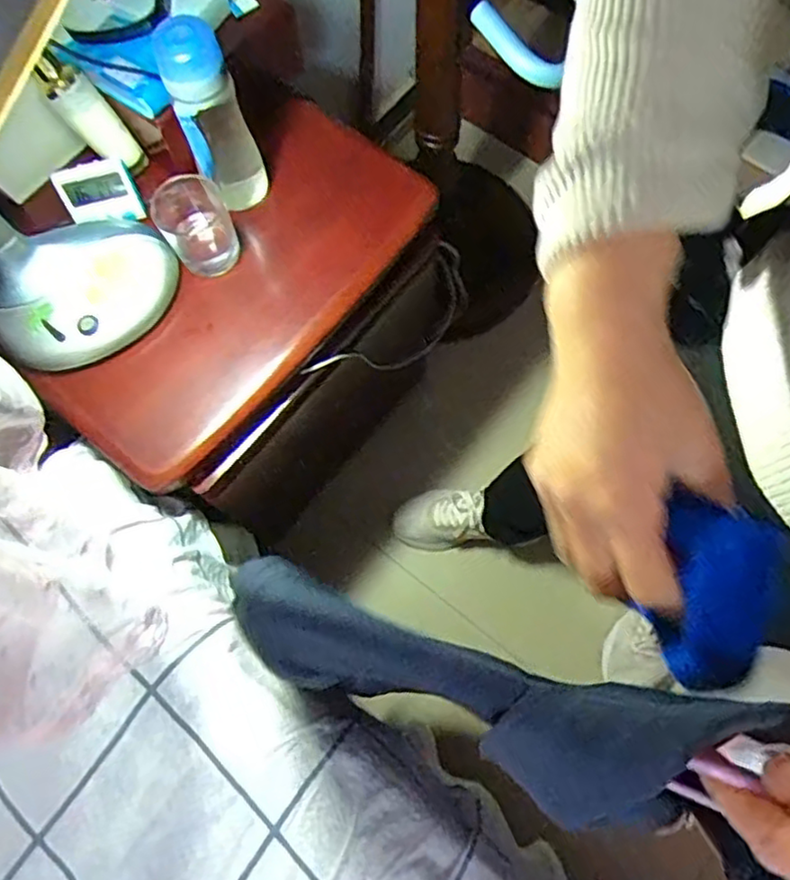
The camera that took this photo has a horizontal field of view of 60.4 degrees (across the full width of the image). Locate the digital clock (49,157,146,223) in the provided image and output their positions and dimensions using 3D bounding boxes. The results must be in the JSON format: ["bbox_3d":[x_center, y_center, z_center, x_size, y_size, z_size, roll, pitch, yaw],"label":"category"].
[{"bbox_3d":[-0.323,-0.266,0.740,0.075,0.073,0.021,-21,50,-9],"label":"digital clock"}]

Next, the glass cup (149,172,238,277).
[{"bbox_3d":[-0.218,-0.233,0.732,0.075,0.082,0.079,-1,72,2],"label":"glass cup"}]

